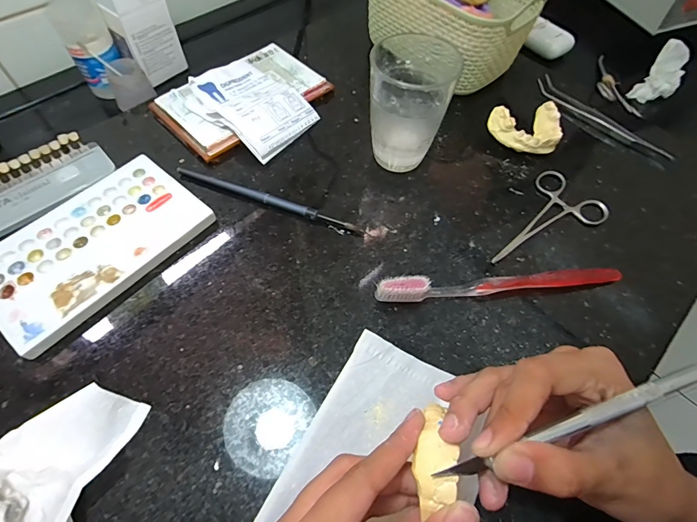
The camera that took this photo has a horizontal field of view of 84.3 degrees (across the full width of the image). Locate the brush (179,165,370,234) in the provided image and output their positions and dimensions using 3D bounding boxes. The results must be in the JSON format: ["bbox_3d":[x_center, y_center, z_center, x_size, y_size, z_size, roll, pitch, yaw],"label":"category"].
[{"bbox_3d":[-0.067,-0.051,0.322,0.168,0.007,0.009,20,61,8],"label":"brush"}]

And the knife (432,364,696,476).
[{"bbox_3d":[0.104,0.072,0.173,0.135,0.004,0.008,-17,64,-8],"label":"knife"}]

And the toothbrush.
[{"bbox_3d":[0.113,0.016,0.282,0.186,0.024,0.013,-4,60,-6],"label":"toothbrush"}]

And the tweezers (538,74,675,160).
[{"bbox_3d":[0.255,-0.145,0.388,0.016,0.008,0.145,-35,68,-21],"label":"tweezers"}]

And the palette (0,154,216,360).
[{"bbox_3d":[-0.192,-0.014,0.290,0.095,0.012,0.151,36,64,17],"label":"palette"}]

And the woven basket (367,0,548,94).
[{"bbox_3d":[0.103,-0.266,0.405,0.120,0.082,0.177,-35,67,-21],"label":"woven basket"}]

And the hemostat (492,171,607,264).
[{"bbox_3d":[0.159,-0.033,0.322,0.121,0.006,0.064,-33,67,-20],"label":"hemostat"}]

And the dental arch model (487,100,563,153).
[{"bbox_3d":[0.169,-0.122,0.362,0.069,0.028,0.047,-14,62,-11],"label":"dental arch model"}]

